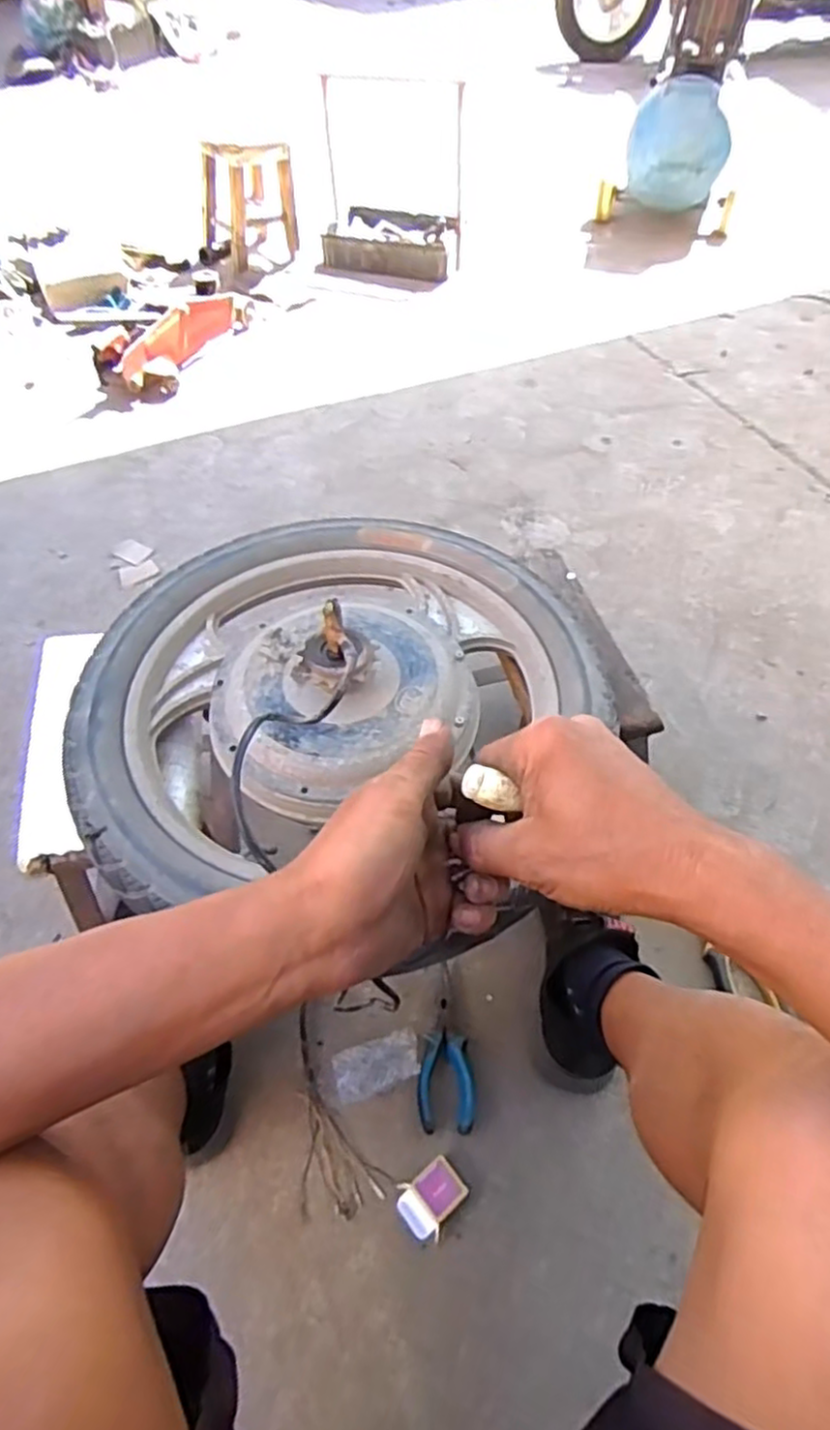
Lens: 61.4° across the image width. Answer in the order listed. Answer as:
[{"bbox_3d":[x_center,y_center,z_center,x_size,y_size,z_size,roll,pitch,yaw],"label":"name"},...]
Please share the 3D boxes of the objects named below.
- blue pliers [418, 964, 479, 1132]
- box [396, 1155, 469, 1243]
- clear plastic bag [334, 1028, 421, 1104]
[{"bbox_3d":[0.032,0.336,0.714,0.055,0.009,0.154,-2,53,2],"label":"blue pliers"},{"bbox_3d":[0.015,0.437,0.633,0.059,0.016,0.046,-36,60,-22],"label":"box"},{"bbox_3d":[-0.038,0.350,0.703,0.087,0.013,0.046,-18,54,-10],"label":"clear plastic bag"}]

